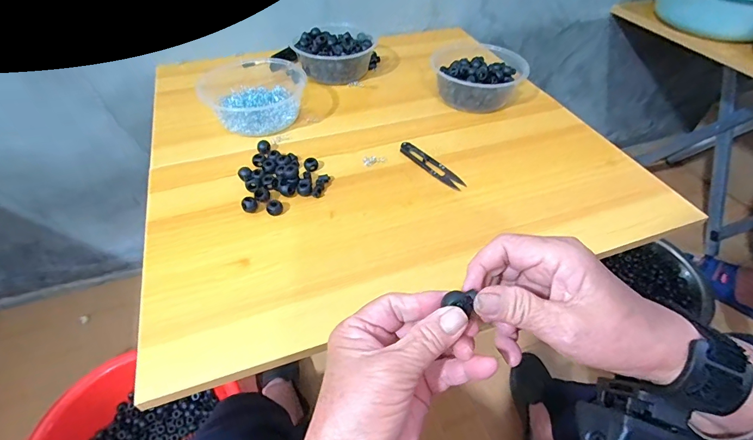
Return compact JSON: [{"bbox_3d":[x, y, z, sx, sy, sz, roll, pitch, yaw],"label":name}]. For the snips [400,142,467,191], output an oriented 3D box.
[{"bbox_3d":[0.071,-0.071,0.481,0.023,0.010,0.100,-32,55,-28],"label":"snips"}]

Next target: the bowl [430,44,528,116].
[{"bbox_3d":[0.153,-0.218,0.578,0.137,0.053,0.131,1,46,-1],"label":"bowl"}]

